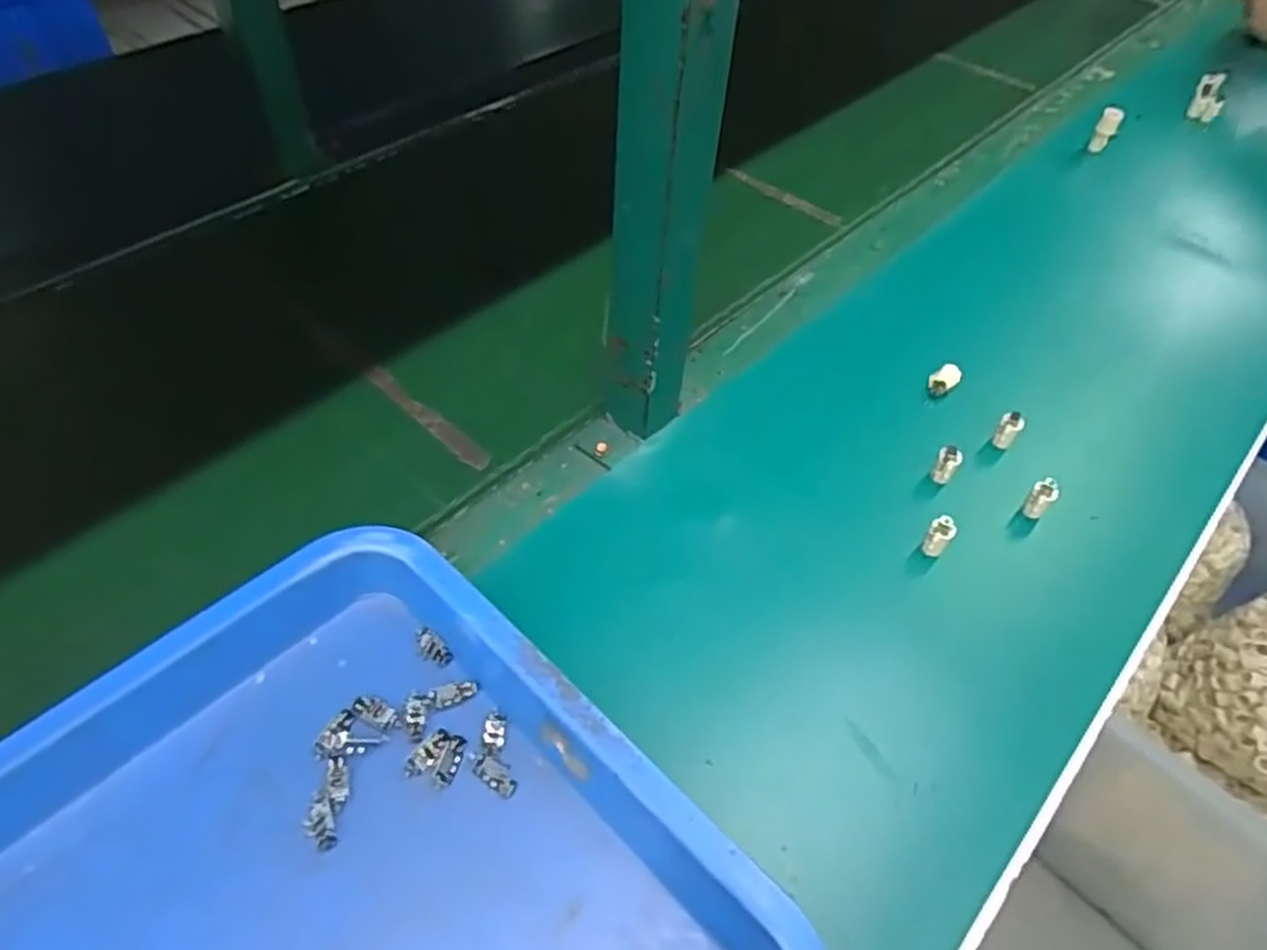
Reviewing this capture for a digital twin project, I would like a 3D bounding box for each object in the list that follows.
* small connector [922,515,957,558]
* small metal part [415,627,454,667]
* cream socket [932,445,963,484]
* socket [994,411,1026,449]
[{"bbox_3d":[0.186,0.040,0.479,0.014,0.029,0.015,31,55,21],"label":"small connector"},{"bbox_3d":[-0.109,0.094,0.426,0.026,0.005,0.013,34,56,23],"label":"small metal part"},{"bbox_3d":[0.207,-0.007,0.519,0.014,0.028,0.015,31,55,21],"label":"cream socket"},{"bbox_3d":[0.258,-0.030,0.540,0.015,0.025,0.014,30,55,21],"label":"socket"}]

